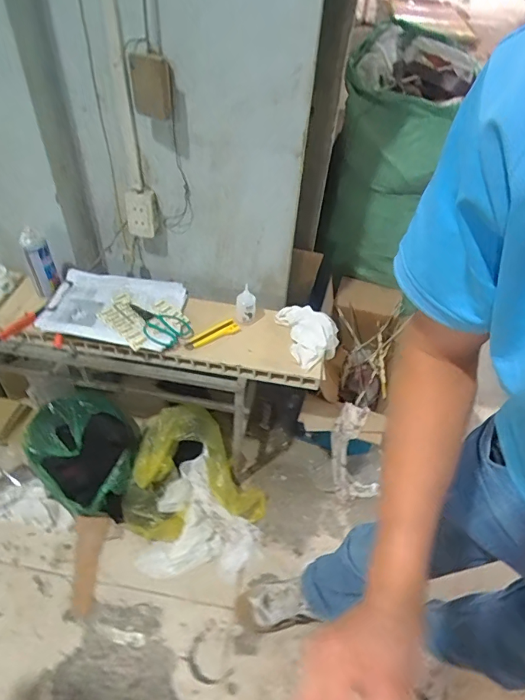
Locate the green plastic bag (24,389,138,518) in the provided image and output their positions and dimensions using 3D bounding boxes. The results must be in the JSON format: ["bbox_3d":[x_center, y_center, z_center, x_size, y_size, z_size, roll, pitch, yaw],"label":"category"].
[{"bbox_3d":[-0.531,0.292,1.326,0.264,0.215,0.384,-28,54,-28],"label":"green plastic bag"}]

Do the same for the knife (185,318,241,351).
[{"bbox_3d":[-0.122,-0.039,1.074,0.138,0.023,0.033,-23,52,-24],"label":"knife"}]

